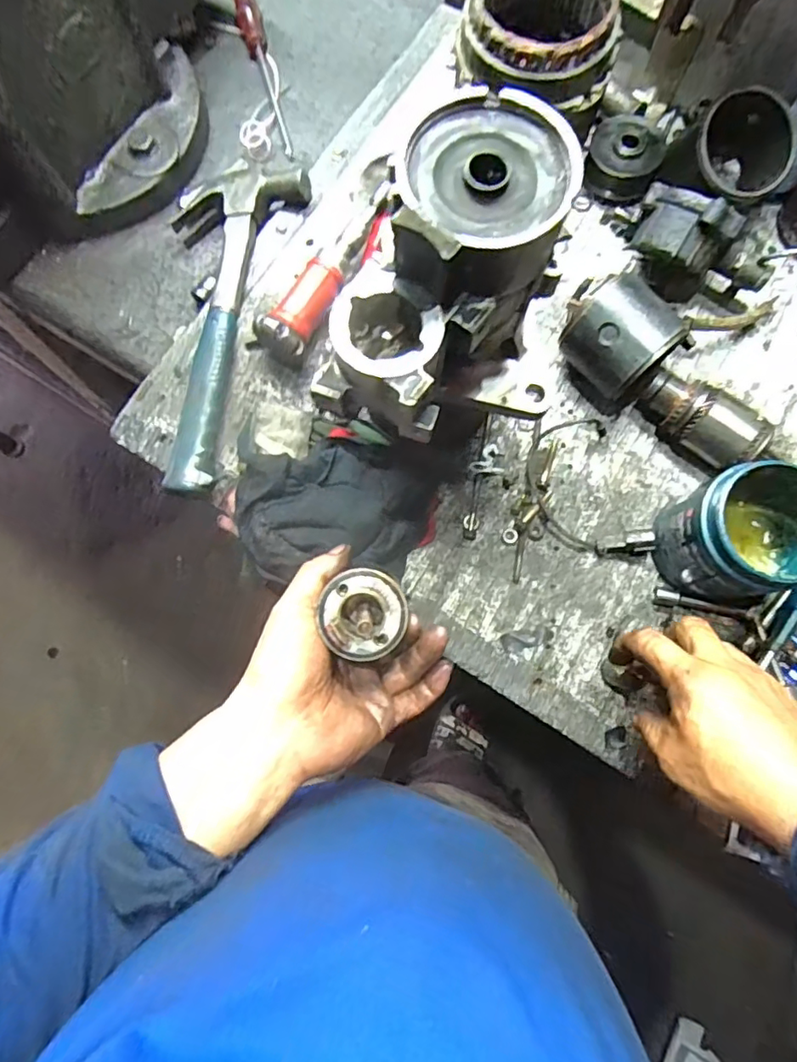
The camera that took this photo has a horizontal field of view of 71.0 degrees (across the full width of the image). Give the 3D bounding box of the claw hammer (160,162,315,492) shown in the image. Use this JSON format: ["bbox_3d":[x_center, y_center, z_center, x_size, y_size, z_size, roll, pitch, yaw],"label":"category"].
[{"bbox_3d":[-0.181,-0.207,0.508,0.124,0.038,0.348,14,80,3],"label":"claw hammer"}]

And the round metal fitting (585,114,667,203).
[{"bbox_3d":[0.212,-0.354,0.526,0.061,0.041,0.059,0,79,0],"label":"round metal fitting"}]

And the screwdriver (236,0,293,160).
[{"bbox_3d":[-0.148,-0.506,0.599,0.025,0.027,0.222,-14,80,-4],"label":"screwdriver"}]

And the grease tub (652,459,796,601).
[{"bbox_3d":[0.260,0.003,0.428,0.092,0.102,0.087,0,79,0],"label":"grease tub"}]

